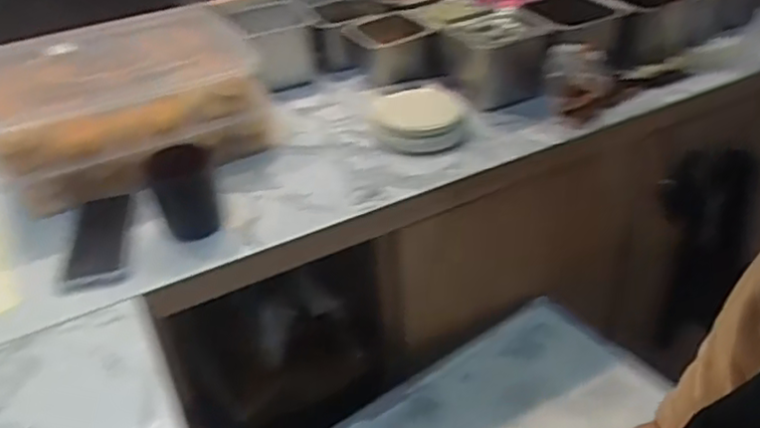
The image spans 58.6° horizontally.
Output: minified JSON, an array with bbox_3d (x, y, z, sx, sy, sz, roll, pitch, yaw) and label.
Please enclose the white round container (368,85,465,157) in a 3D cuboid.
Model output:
[{"bbox_3d":[0.051,-0.139,0.990,0.132,0.035,0.156,-1,36,2],"label":"white round container"}]

